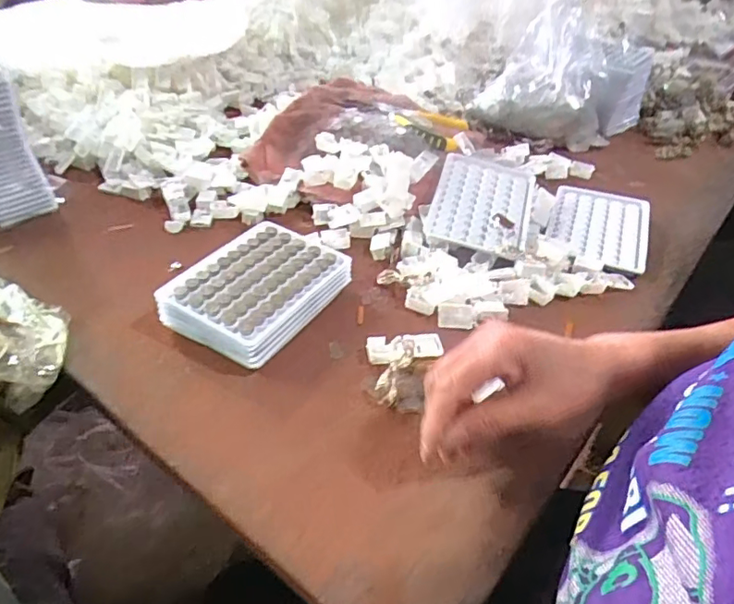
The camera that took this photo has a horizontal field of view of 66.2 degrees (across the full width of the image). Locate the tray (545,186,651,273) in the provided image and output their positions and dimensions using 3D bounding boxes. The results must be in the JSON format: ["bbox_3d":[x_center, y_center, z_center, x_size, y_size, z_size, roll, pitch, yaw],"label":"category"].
[{"bbox_3d":[0.237,-0.080,0.575,0.094,0.017,0.135,16,42,13],"label":"tray"}]

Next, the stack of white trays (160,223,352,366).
[{"bbox_3d":[-0.085,-0.010,0.443,0.094,0.038,0.130,23,43,22],"label":"stack of white trays"}]

